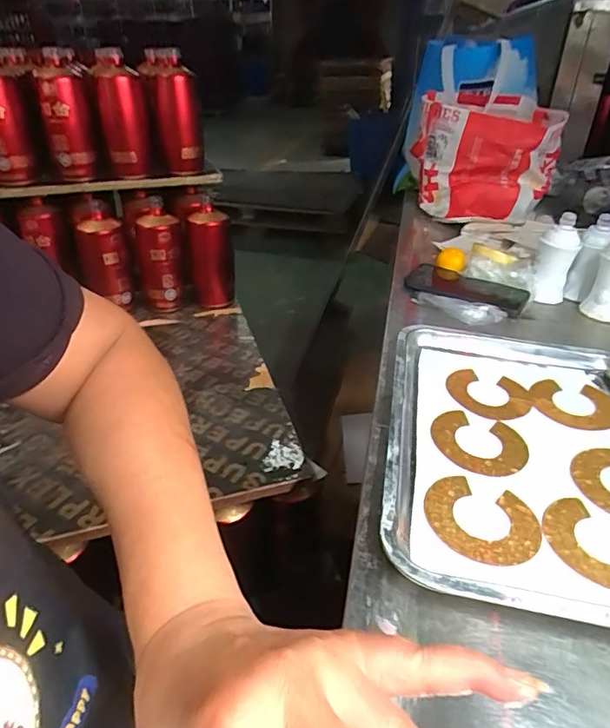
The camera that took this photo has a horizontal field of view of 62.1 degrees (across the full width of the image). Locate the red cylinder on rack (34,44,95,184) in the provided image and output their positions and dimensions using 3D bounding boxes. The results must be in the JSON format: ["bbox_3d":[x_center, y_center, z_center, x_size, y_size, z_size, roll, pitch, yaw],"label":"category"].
[{"bbox_3d":[-0.435,-0.458,0.927,0.083,0.229,0.069,-8,12,-13],"label":"red cylinder on rack"}]

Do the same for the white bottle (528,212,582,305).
[{"bbox_3d":[0.350,-0.147,0.709,0.052,0.110,0.056,14,34,21],"label":"white bottle"}]

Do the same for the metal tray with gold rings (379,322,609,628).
[{"bbox_3d":[0.203,0.066,0.441,0.252,0.024,0.341,6,33,9],"label":"metal tray with gold rings"}]

